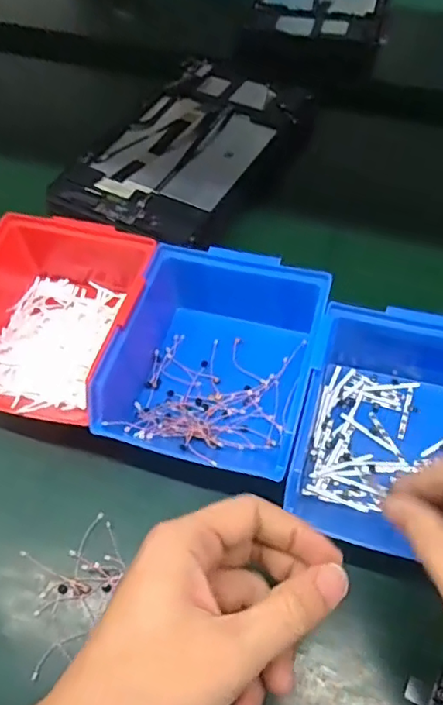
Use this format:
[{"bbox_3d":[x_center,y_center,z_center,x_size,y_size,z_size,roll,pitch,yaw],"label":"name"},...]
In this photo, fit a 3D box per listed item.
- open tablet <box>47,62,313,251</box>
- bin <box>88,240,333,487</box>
[{"bbox_3d":[-0.034,-0.193,0.533,0.150,0.012,0.249,23,59,17],"label":"open tablet"},{"bbox_3d":[0.000,0.000,0.381,0.119,0.071,0.157,14,57,12],"label":"bin"}]

